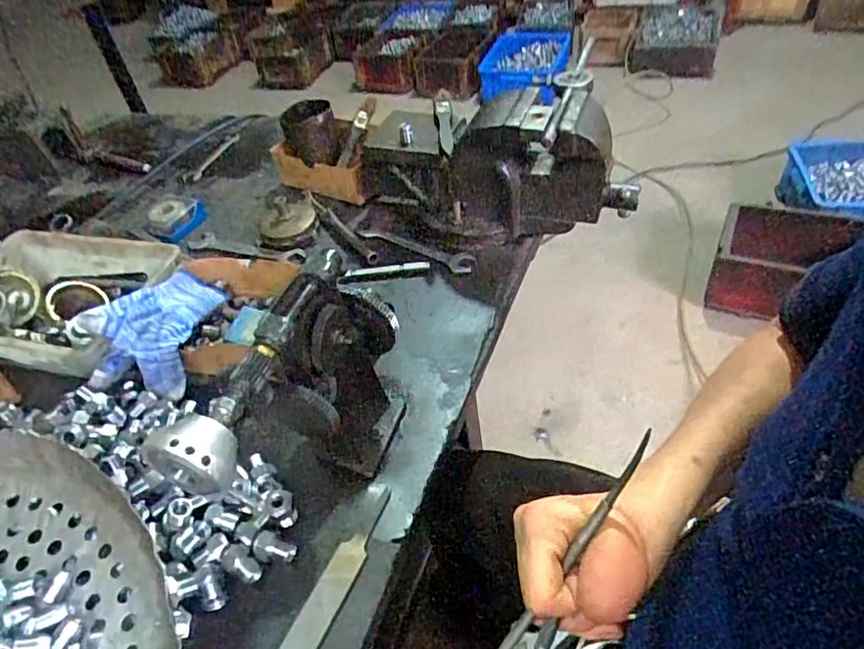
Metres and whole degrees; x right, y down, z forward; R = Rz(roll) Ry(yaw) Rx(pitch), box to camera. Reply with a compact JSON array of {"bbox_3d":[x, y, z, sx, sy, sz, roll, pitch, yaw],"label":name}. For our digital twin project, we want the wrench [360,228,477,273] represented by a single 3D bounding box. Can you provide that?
[{"bbox_3d":[-0.024,-0.101,0.706,0.172,0.008,0.031,20,51,27],"label":"wrench"}]

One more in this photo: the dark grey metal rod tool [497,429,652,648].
[{"bbox_3d":[0.052,0.155,0.302,0.007,0.235,0.005,37,13,31],"label":"dark grey metal rod tool"}]

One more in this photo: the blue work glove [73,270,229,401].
[{"bbox_3d":[-0.291,-0.004,0.589,0.100,0.061,0.148,4,46,11],"label":"blue work glove"}]

